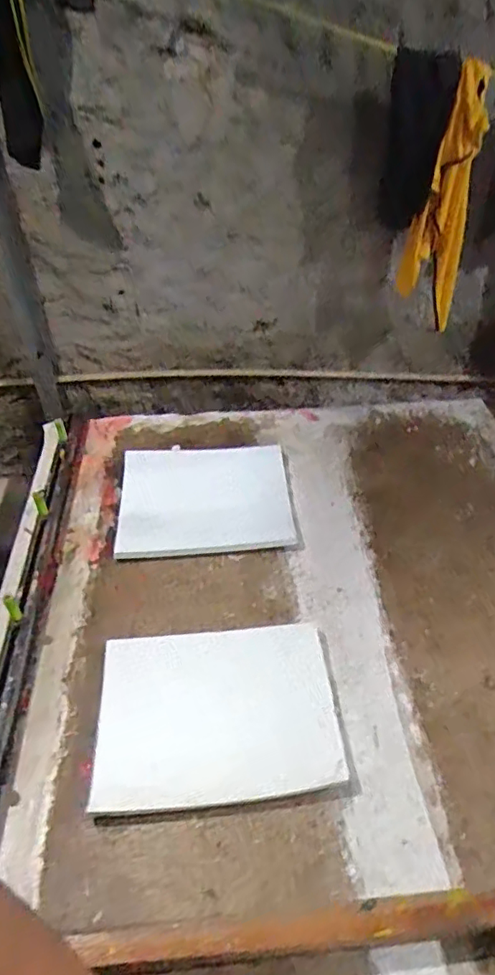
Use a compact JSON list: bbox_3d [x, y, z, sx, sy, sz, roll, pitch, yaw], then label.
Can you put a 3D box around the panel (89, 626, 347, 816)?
[{"bbox_3d":[-0.036,0.257,0.666,0.267,0.011,0.208,-4,39,-4],"label":"panel"}]

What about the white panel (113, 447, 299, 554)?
[{"bbox_3d":[-0.071,0.011,0.923,0.272,0.016,0.223,-6,43,-1],"label":"white panel"}]

